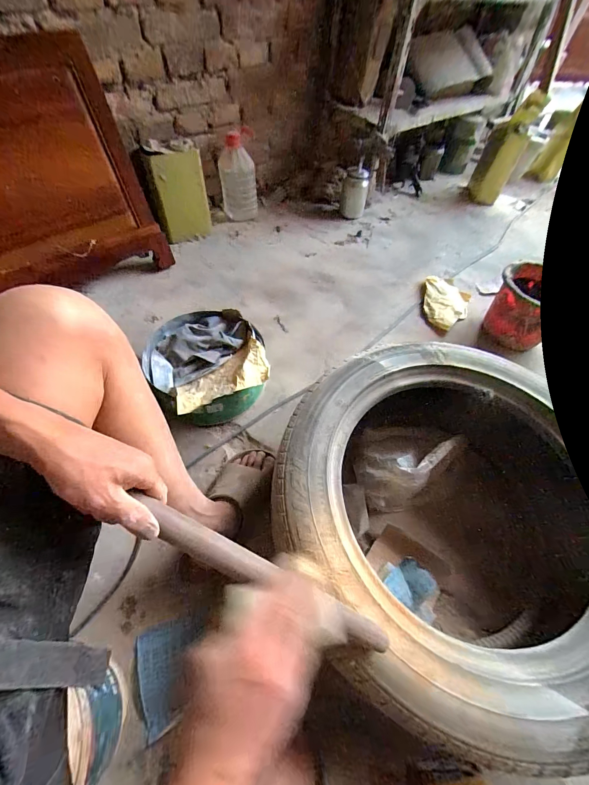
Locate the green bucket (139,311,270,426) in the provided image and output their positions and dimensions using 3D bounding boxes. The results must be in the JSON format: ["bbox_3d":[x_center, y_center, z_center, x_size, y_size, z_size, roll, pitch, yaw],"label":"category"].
[{"bbox_3d":[-0.197,-0.071,0.757,0.243,0.130,0.282,-19,60,-15],"label":"green bucket"}]

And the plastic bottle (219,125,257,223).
[{"bbox_3d":[-0.206,-0.791,1.190,0.133,0.243,0.130,-10,58,-10],"label":"plastic bottle"}]

